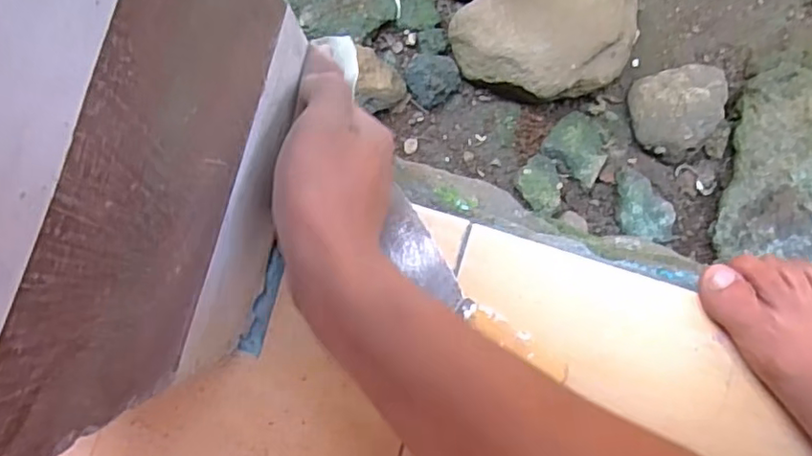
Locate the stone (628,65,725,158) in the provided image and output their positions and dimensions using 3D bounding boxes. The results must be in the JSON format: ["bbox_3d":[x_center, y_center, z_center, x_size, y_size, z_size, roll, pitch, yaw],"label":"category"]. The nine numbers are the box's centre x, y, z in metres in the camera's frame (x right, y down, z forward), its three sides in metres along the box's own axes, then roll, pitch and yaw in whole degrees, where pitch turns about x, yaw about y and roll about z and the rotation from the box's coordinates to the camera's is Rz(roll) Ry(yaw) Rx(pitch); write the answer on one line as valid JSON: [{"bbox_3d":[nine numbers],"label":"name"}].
[{"bbox_3d":[0.363,-0.156,0.799,0.111,0.059,0.115,0,89,-1],"label":"stone"}]

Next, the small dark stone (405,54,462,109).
[{"bbox_3d":[0.034,-0.204,0.811,0.071,0.038,0.071,0,89,-1],"label":"small dark stone"}]

